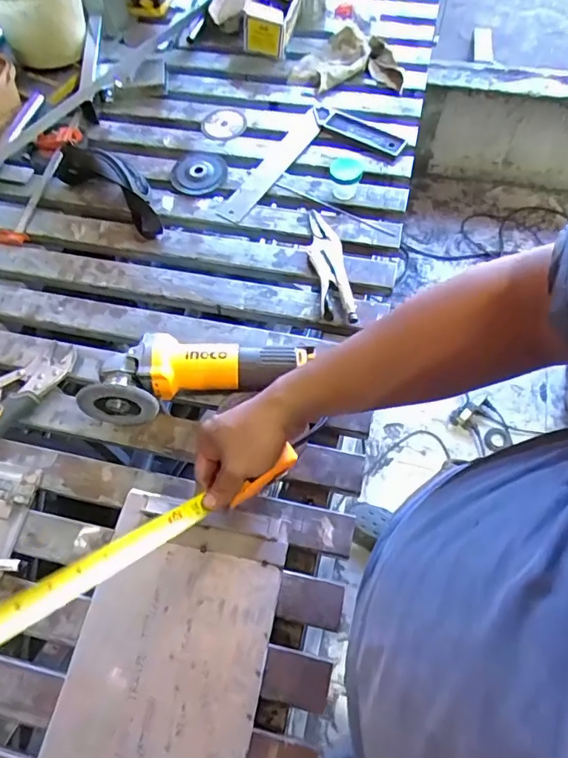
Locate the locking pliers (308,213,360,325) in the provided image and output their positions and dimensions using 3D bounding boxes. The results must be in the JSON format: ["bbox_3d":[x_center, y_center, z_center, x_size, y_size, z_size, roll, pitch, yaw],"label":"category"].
[{"bbox_3d":[0.068,-0.170,0.751,0.050,0.018,0.207,-7,64,-2],"label":"locking pliers"}]

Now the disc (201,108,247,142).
[{"bbox_3d":[-0.108,-0.461,0.910,0.078,0.007,0.079,0,64,1],"label":"disc"}]

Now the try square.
[{"bbox_3d":[0.043,-0.349,0.843,0.186,0.021,0.310,36,70,17],"label":"try square"}]

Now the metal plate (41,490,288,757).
[{"bbox_3d":[-0.126,0.317,0.521,0.199,0.019,0.359,10,65,6],"label":"metal plate"}]

